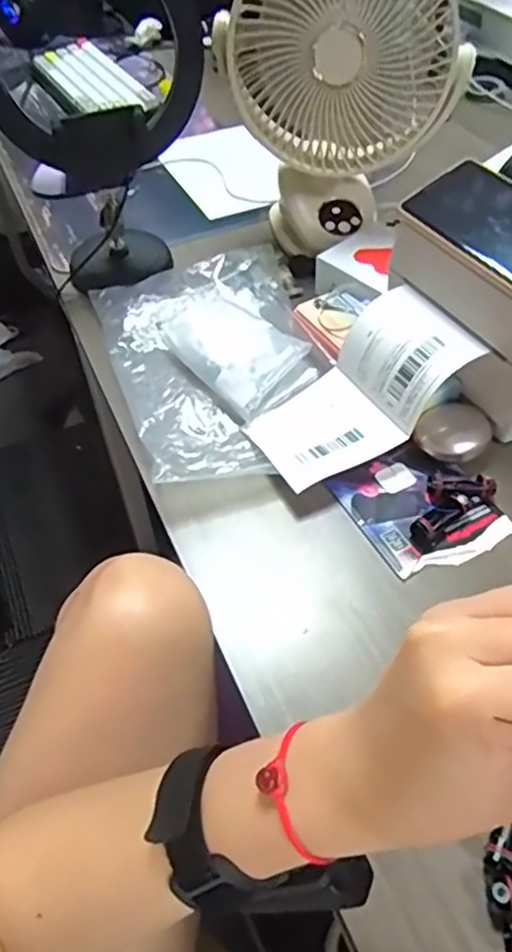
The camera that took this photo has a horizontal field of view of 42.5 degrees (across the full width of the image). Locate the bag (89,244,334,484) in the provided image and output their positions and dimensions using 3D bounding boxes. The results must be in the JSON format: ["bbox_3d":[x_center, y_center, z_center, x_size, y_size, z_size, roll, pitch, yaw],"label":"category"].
[{"bbox_3d":[-0.032,-0.110,0.595,0.183,0.037,0.273,-16,52,-11],"label":"bag"}]

